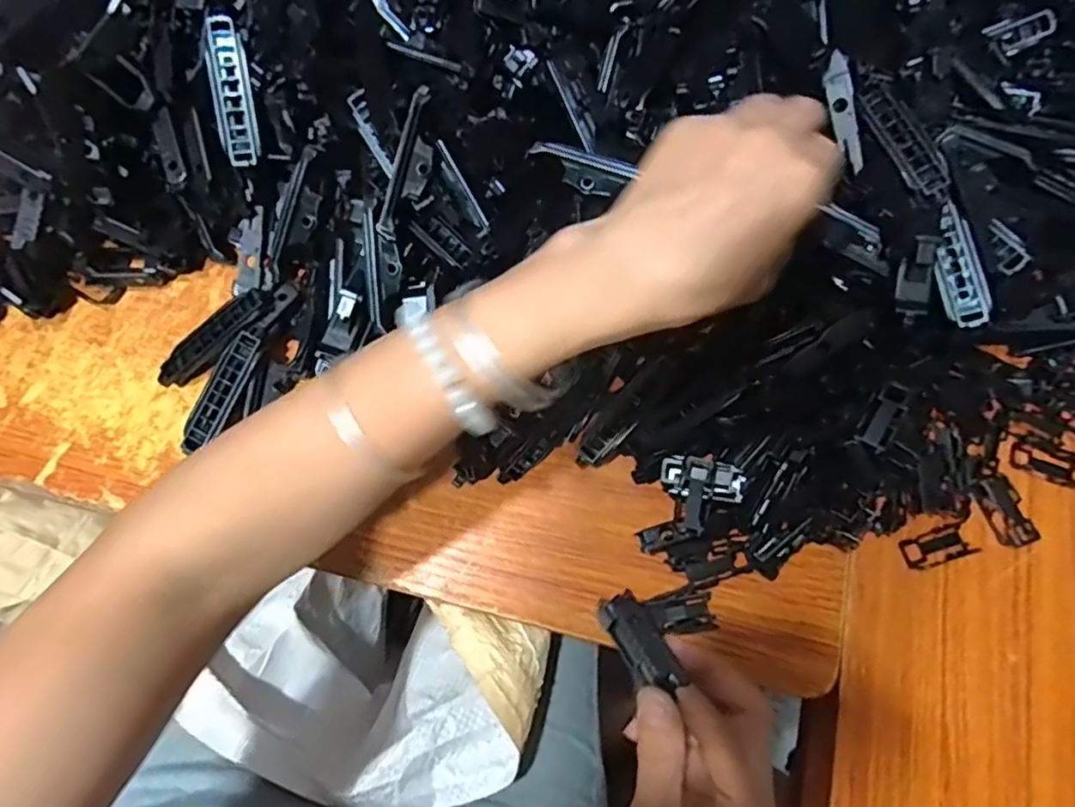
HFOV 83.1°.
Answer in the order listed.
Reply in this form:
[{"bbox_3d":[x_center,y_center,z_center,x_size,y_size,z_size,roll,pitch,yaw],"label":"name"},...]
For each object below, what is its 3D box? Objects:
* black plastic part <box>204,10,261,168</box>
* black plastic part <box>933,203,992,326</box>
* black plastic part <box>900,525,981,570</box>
[{"bbox_3d":[-0.165,-0.168,0.329,0.019,0.010,0.074,-7,99,-4],"label":"black plastic part"},{"bbox_3d":[0.223,-0.072,0.320,0.018,0.014,0.064,-3,74,-3],"label":"black plastic part"},{"bbox_3d":[0.233,0.084,0.352,0.040,0.006,0.018,-16,75,-6],"label":"black plastic part"}]

